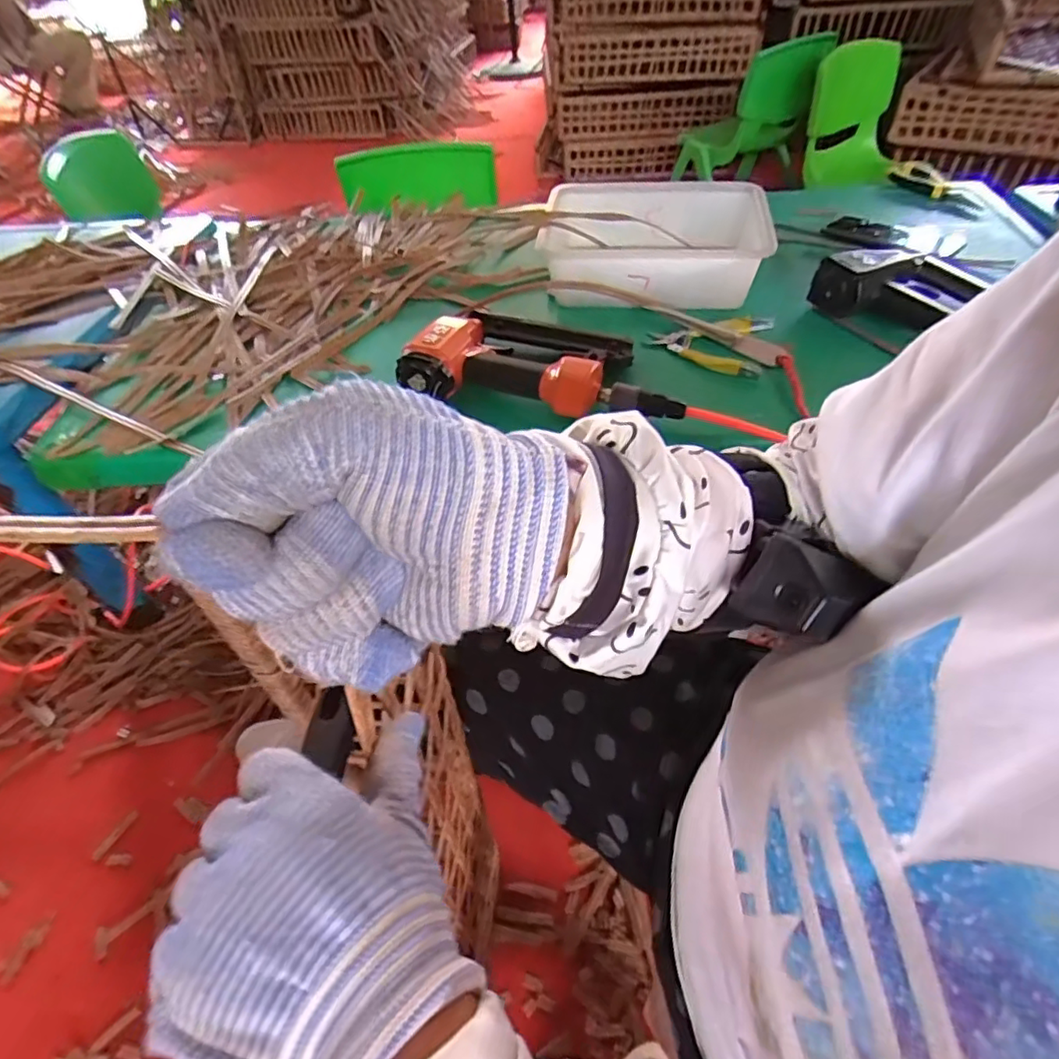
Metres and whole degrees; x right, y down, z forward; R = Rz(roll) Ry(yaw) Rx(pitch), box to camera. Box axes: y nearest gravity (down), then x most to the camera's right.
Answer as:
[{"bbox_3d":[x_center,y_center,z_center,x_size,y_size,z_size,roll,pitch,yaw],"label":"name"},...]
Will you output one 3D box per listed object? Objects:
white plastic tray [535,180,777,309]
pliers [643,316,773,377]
[{"bbox_3d":[0.155,-0.369,0.777,0.266,0.084,0.202,7,49,10],"label":"white plastic tray"},{"bbox_3d":[0.199,-0.215,0.684,0.131,0.024,0.100,16,51,17],"label":"pliers"}]

